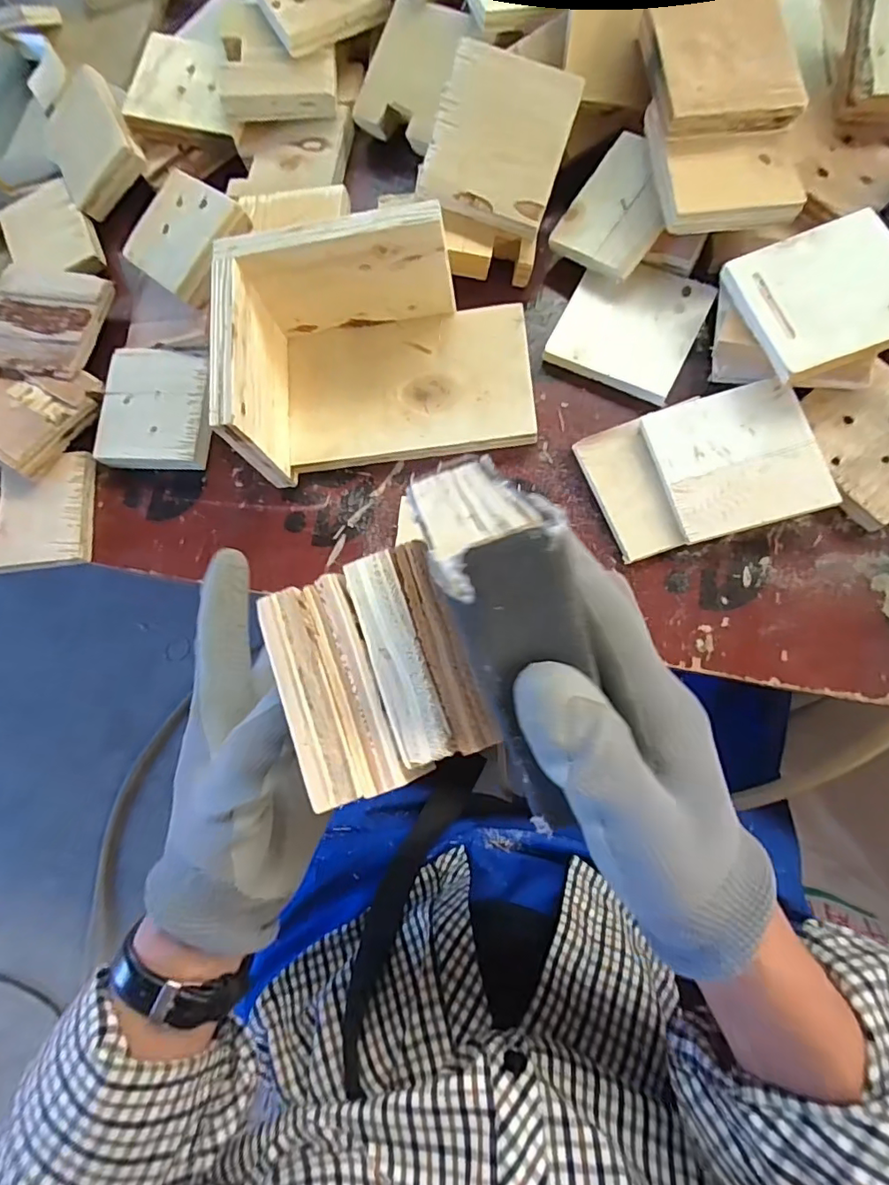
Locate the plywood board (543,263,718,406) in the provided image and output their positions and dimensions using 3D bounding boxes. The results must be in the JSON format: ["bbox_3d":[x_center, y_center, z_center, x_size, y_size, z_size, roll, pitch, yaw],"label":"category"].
[{"bbox_3d":[0.130,-0.189,0.379,0.089,0.009,0.089,26,83,9],"label":"plywood board"}]

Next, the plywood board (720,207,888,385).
[{"bbox_3d":[0.236,-0.183,0.330,0.095,0.009,0.094,-18,72,8],"label":"plywood board"}]

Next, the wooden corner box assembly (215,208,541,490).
[{"bbox_3d":[-0.040,-0.159,0.350,0.188,0.086,0.131,-8,85,7],"label":"wooden corner box assembly"}]

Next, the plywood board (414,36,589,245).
[{"bbox_3d":[0.036,-0.301,0.360,0.087,0.009,0.092,17,106,-1],"label":"plywood board"}]

